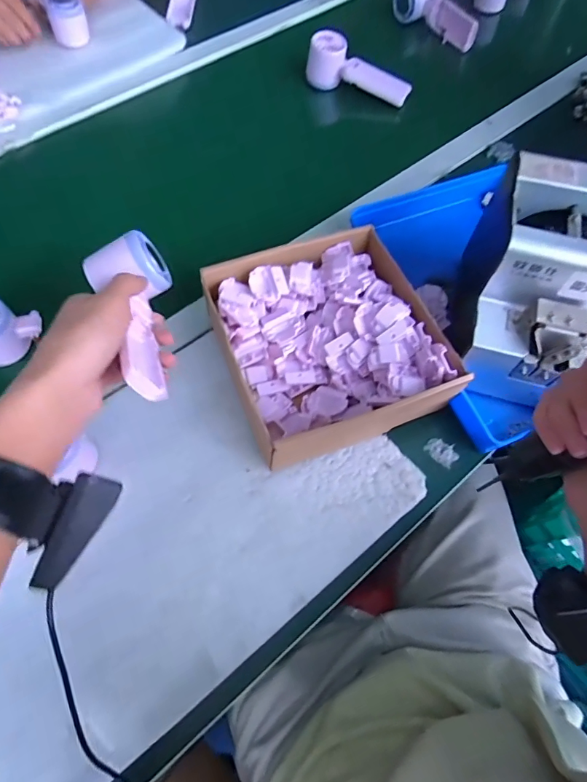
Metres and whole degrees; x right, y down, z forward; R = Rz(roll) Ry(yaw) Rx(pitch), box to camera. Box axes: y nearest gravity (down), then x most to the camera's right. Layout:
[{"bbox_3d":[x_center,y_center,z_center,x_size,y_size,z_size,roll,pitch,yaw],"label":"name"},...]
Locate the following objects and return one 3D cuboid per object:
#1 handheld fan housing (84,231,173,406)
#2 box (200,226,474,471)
[{"bbox_3d":[-0.131,-0.064,0.356,0.062,0.049,0.160,-15,65,-7],"label":"handheld fan housing"},{"bbox_3d":[0.030,-0.052,0.442,0.192,0.065,0.209,-20,67,-9],"label":"box"}]

